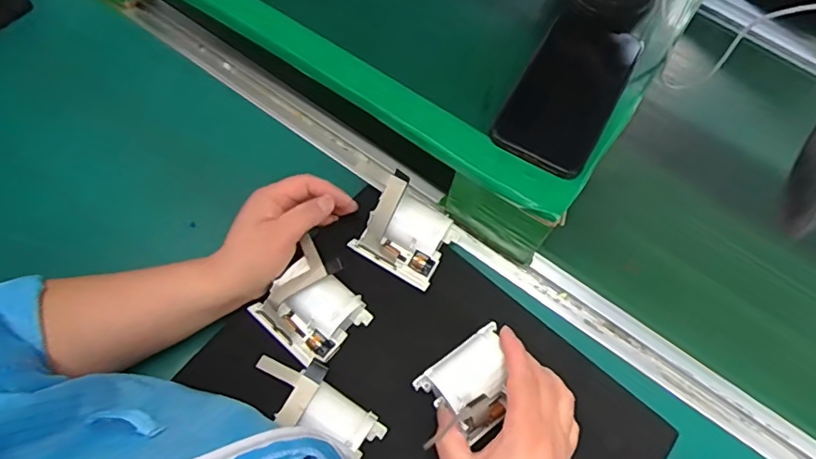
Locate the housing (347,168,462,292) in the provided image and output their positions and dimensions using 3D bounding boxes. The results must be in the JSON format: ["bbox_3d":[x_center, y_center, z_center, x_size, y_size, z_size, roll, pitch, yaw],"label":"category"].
[{"bbox_3d":[0.000,0.002,0.468,0.075,0.056,0.066,27,68,8],"label":"housing"}]

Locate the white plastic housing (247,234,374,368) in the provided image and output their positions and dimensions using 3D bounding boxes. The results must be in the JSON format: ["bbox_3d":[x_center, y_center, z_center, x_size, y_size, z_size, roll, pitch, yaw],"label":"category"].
[{"bbox_3d":[-0.081,0.065,0.443,0.075,0.046,0.072,41,71,13],"label":"white plastic housing"}]

